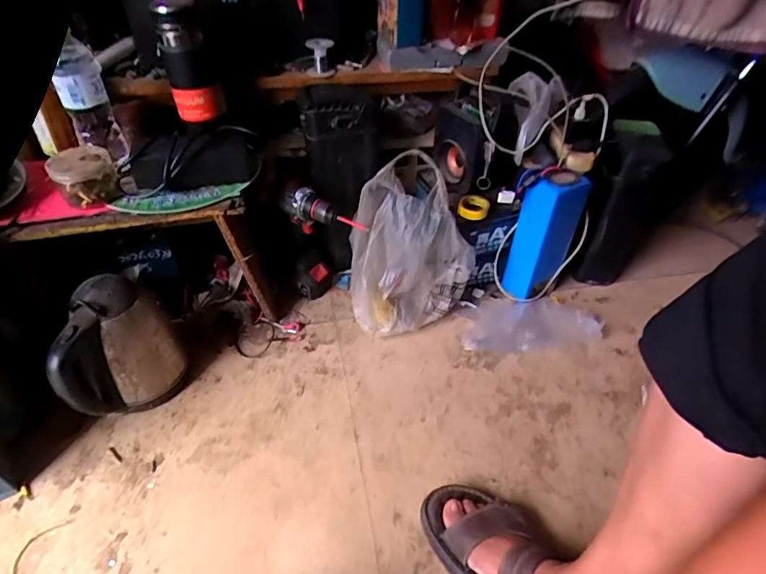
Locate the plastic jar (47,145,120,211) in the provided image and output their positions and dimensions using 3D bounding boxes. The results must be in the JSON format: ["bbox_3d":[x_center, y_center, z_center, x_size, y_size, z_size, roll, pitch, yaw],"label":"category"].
[{"bbox_3d":[-0.453,-0.174,0.736,0.085,0.058,0.083,-23,50,-23],"label":"plastic jar"}]

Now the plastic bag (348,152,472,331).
[{"bbox_3d":[0.050,-0.061,0.870,0.219,0.295,0.135,-15,48,-16],"label":"plastic bag"}]

